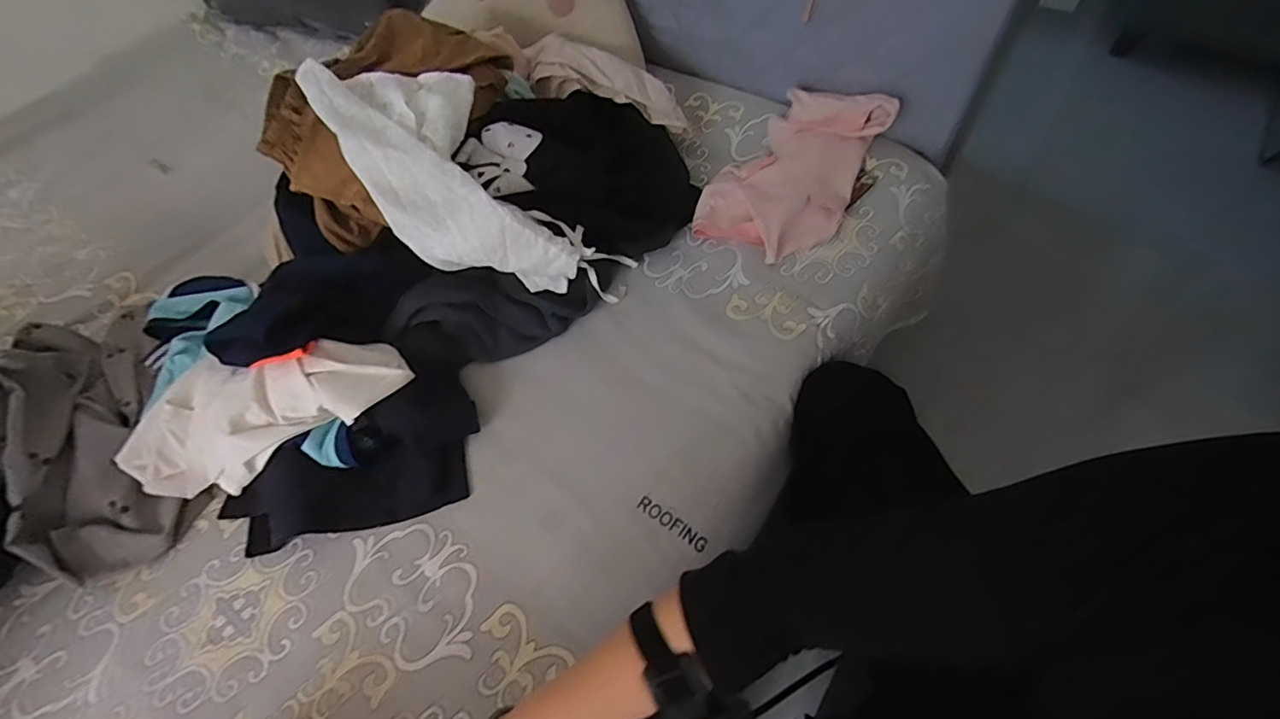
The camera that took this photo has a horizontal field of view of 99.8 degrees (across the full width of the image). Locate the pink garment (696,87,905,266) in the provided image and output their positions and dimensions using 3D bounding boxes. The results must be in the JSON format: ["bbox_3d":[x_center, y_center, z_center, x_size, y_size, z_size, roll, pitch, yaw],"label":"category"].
[{"bbox_3d":[0.219,-0.280,0.766,0.190,0.093,0.285,32,66,20],"label":"pink garment"}]

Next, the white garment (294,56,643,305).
[{"bbox_3d":[-0.216,-0.216,0.656,0.442,0.127,0.198,41,67,-5],"label":"white garment"}]

